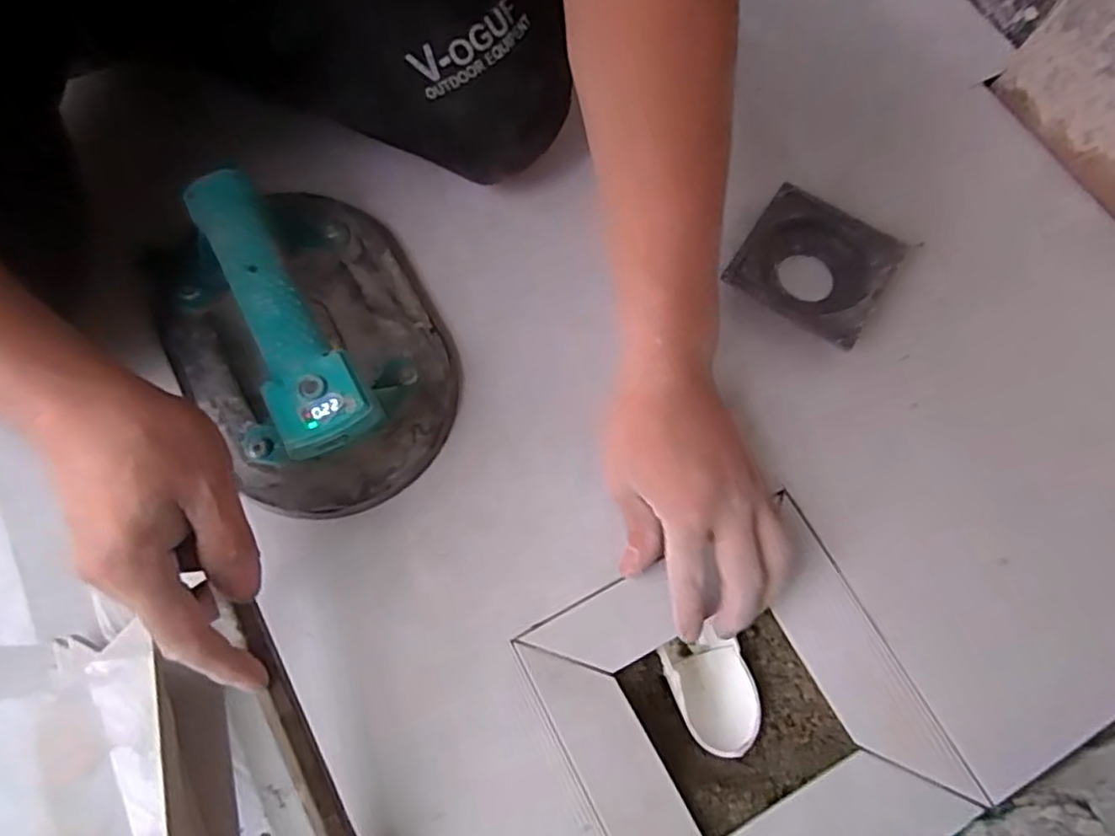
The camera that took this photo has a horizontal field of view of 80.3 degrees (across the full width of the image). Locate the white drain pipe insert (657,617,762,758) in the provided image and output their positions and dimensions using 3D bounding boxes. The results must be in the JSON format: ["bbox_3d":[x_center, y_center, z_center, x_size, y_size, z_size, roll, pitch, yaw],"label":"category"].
[{"bbox_3d":[0.097,0.175,0.423,0.048,0.039,0.069,-19,71,-9],"label":"white drain pipe insert"}]

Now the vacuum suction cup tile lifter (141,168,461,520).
[{"bbox_3d":[-0.163,-0.060,0.412,0.165,0.085,0.232,-31,74,-13],"label":"vacuum suction cup tile lifter"}]

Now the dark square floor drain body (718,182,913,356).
[{"bbox_3d":[0.180,-0.107,0.468,0.096,0.028,0.093,32,71,9],"label":"dark square floor drain body"}]

